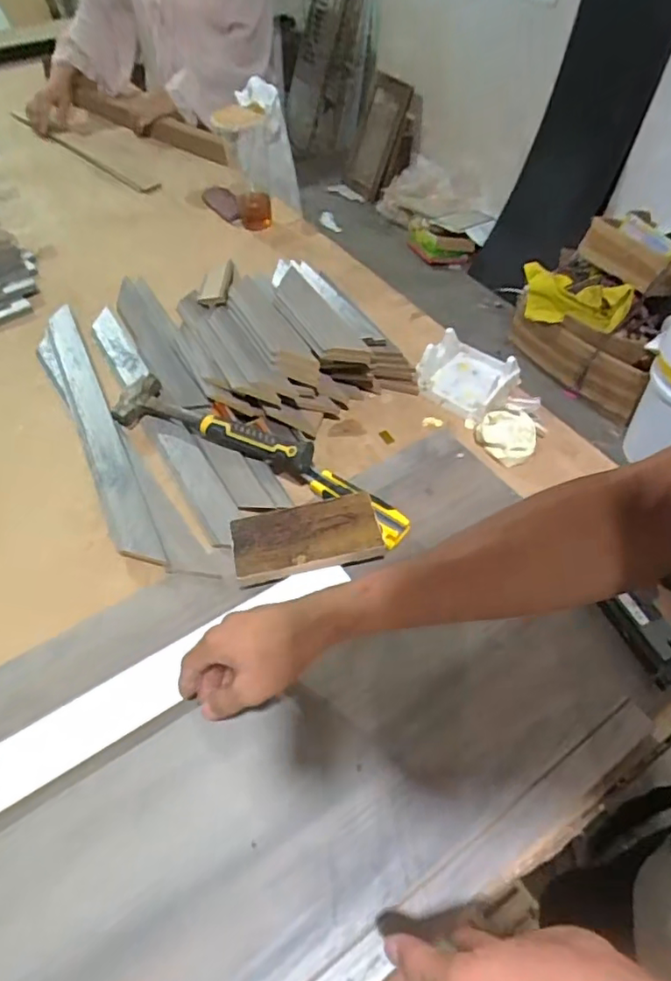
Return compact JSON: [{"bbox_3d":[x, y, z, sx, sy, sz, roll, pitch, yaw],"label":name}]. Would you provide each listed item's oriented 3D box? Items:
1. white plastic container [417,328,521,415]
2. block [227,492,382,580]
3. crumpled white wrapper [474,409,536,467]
[{"bbox_3d":[0.178,-0.156,0.761,0.118,0.051,0.106,32,59,25],"label":"white plastic container"},{"bbox_3d":[-0.031,0.048,0.598,0.149,0.026,0.075,-10,51,-6],"label":"block"},{"bbox_3d":[0.208,-0.068,0.684,0.058,0.034,0.061,-15,52,-10],"label":"crumpled white wrapper"}]

